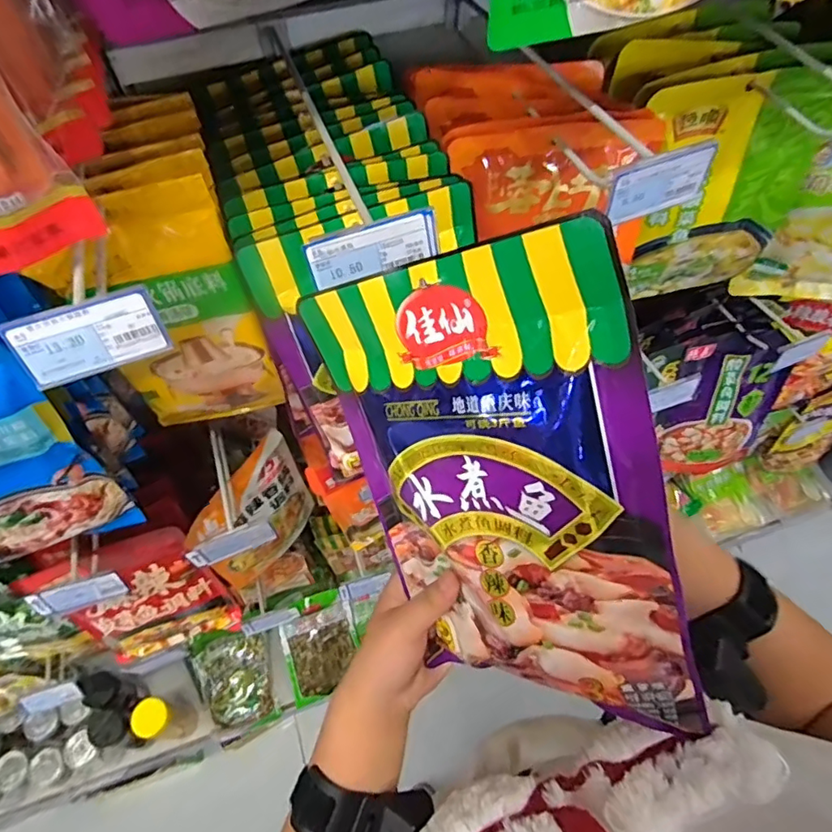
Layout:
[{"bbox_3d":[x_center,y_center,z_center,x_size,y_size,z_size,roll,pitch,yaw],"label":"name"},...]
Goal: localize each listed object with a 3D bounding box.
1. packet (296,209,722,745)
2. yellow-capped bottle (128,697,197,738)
[{"bbox_3d":[0.037,0.041,0.291,0.179,0.243,0.018,-3,18,41],"label":"packet"},{"bbox_3d":[-0.505,0.617,1.120,0.069,0.194,0.064,-1,59,2],"label":"yellow-capped bottle"}]

